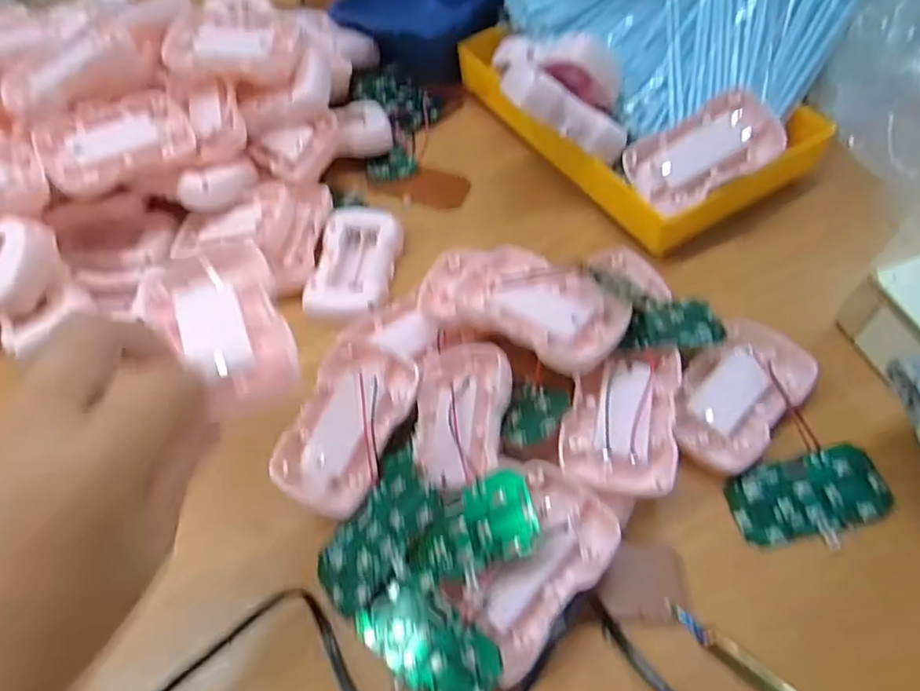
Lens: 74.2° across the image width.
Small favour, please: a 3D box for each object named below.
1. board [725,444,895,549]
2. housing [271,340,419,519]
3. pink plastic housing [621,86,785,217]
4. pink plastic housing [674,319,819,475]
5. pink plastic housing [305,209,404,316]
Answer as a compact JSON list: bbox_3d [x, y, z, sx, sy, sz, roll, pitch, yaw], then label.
[{"bbox_3d":[0.174,0.076,0.302,0.073,0.011,0.040,-13,56,-4],"label":"board"},{"bbox_3d":[-0.061,0.040,0.324,0.056,0.020,0.091,17,59,15],"label":"housing"},{"bbox_3d":[0.150,-0.120,0.376,0.087,0.011,0.052,-27,78,14],"label":"pink plastic housing"},{"bbox_3d":[0.151,0.025,0.331,0.053,0.016,0.091,36,66,25],"label":"pink plastic housing"},{"bbox_3d":[-0.068,-0.055,0.394,0.049,0.014,0.082,5,57,7],"label":"pink plastic housing"}]

